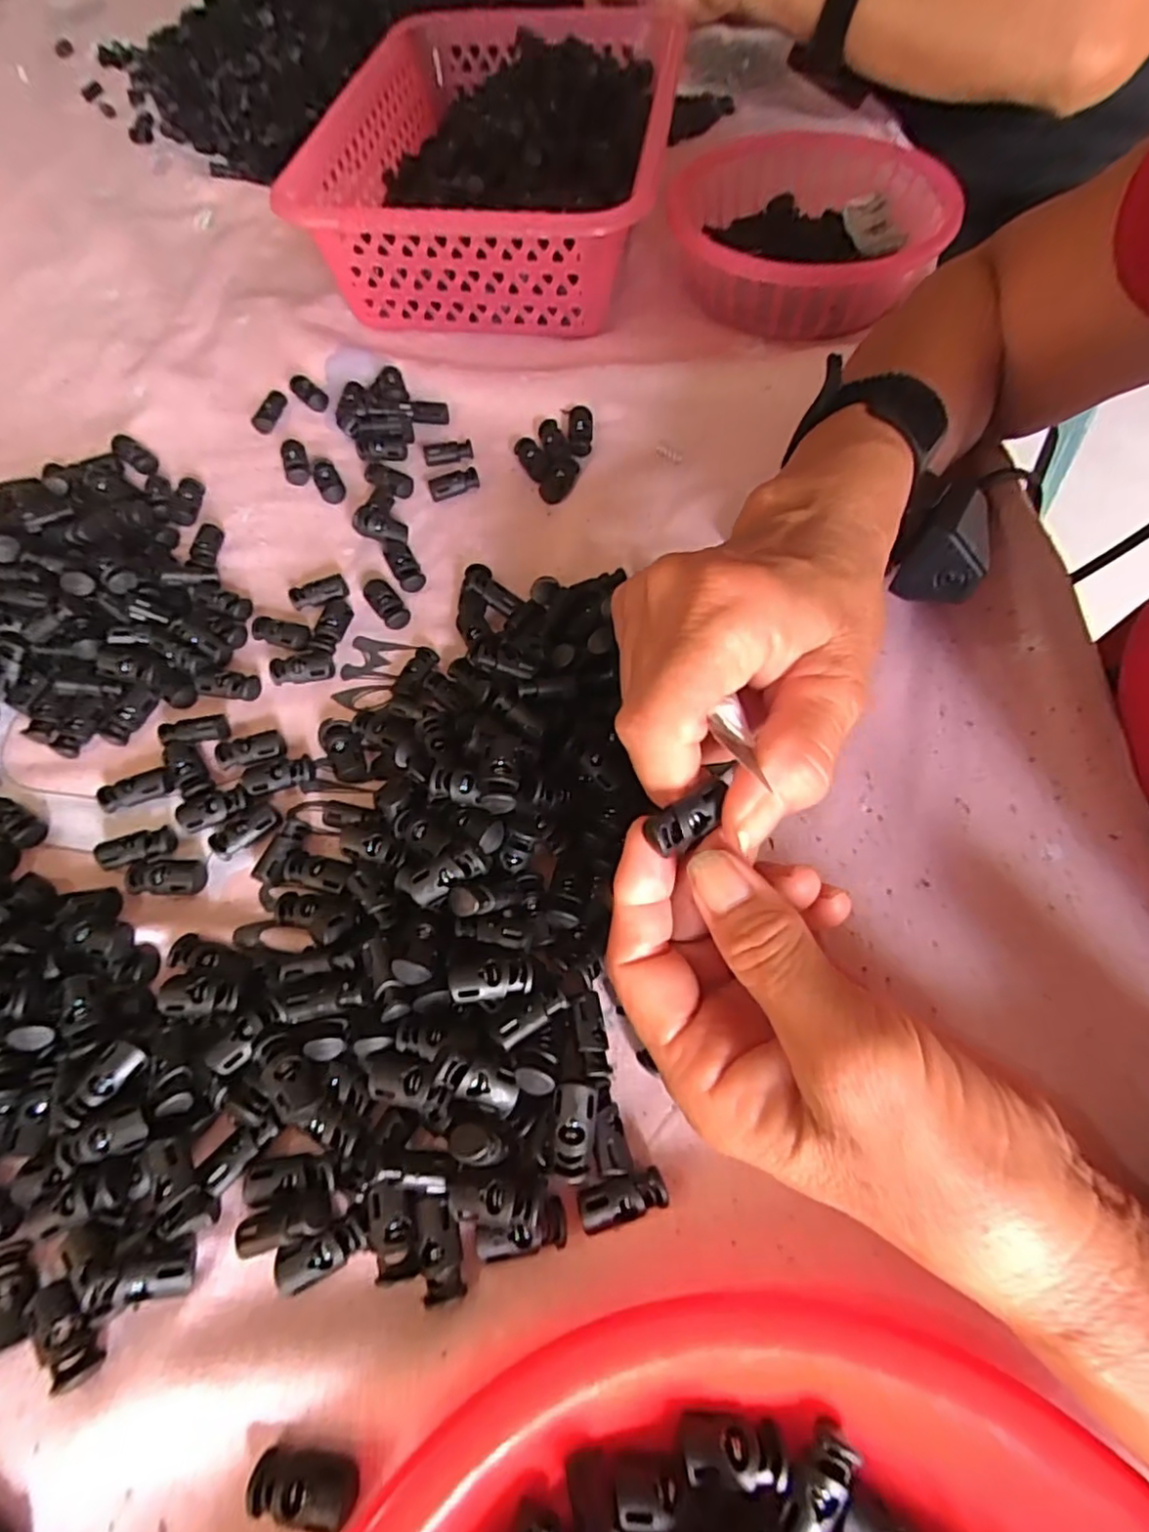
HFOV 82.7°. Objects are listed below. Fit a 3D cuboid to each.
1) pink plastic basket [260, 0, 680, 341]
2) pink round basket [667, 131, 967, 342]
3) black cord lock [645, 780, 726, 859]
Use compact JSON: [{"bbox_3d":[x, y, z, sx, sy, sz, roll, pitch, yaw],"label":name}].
[{"bbox_3d":[-0.045,-0.417,0.456,0.211,0.083,0.308,9,63,7],"label":"pink plastic basket"},{"bbox_3d":[0.147,-0.346,0.427,0.162,0.048,0.166,-1,62,2],"label":"pink round basket"},{"bbox_3d":[0.034,0.015,0.187,0.024,0.009,0.011,-28,64,-12],"label":"black cord lock"}]

